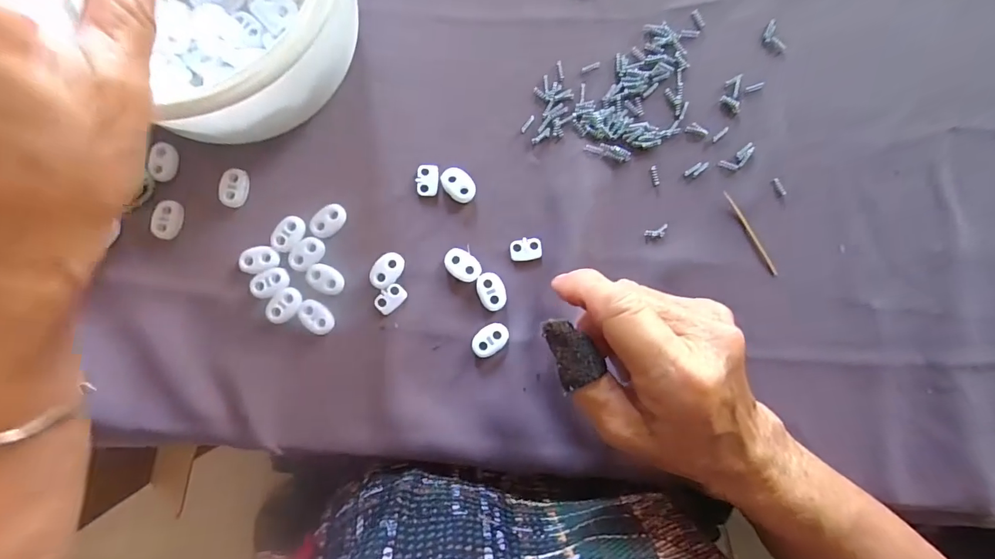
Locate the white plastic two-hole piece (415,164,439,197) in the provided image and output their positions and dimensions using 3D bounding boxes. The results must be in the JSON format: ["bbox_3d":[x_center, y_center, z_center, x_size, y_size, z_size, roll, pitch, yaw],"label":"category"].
[{"bbox_3d":[-0.042,-0.060,0.268,0.013,0.004,0.019,3,87,-3],"label":"white plastic two-hole piece"}]

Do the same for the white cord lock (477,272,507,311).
[{"bbox_3d":[-0.003,0.007,0.265,0.016,0.004,0.022,-18,88,-4],"label":"white cord lock"}]

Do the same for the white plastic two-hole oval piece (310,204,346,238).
[{"bbox_3d":[-0.100,-0.035,0.263,0.015,0.004,0.023,44,86,0],"label":"white plastic two-hole oval piece"}]

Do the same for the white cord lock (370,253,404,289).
[{"bbox_3d":[-0.065,-0.006,0.263,0.015,0.004,0.023,29,86,-1],"label":"white cord lock"}]

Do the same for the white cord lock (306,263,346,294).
[{"bbox_3d":[-0.101,0.000,0.260,0.022,0.004,0.015,29,86,-1],"label":"white cord lock"}]

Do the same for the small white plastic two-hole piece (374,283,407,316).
[{"bbox_3d":[-0.063,0.012,0.263,0.019,0.004,0.013,-45,90,-4],"label":"small white plastic two-hole piece"}]

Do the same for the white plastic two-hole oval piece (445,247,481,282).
[{"bbox_3d":[-0.021,-0.008,0.266,0.023,0.004,0.016,45,86,0],"label":"white plastic two-hole oval piece"}]

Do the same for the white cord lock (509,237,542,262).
[{"bbox_3d":[0.017,-0.018,0.267,0.019,0.004,0.013,-5,88,-3],"label":"white cord lock"}]

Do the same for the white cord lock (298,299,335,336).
[{"bbox_3d":[-0.105,0.021,0.259,0.015,0.004,0.023,-42,90,-4],"label":"white cord lock"}]

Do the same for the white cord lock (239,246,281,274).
[{"bbox_3d":[-0.139,-0.012,0.259,0.021,0.004,0.015,-18,88,-4],"label":"white cord lock"}]

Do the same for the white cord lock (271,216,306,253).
[{"bbox_3d":[-0.123,-0.027,0.260,0.015,0.004,0.022,41,86,-1],"label":"white cord lock"}]

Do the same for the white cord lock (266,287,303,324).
[{"bbox_3d":[-0.124,0.015,0.257,0.015,0.004,0.022,41,86,-1],"label":"white cord lock"}]

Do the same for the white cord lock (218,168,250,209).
[{"bbox_3d":[-0.154,-0.054,0.261,0.015,0.006,0.023,18,86,-2],"label":"white cord lock"}]

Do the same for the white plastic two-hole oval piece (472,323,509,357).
[{"bbox_3d":[-0.004,0.036,0.263,0.016,0.004,0.023,44,86,0],"label":"white plastic two-hole oval piece"}]

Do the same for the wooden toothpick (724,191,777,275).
[{"bbox_3d":[0.154,-0.028,0.270,0.004,0.004,0.058,-30,89,-4],"label":"wooden toothpick"}]

